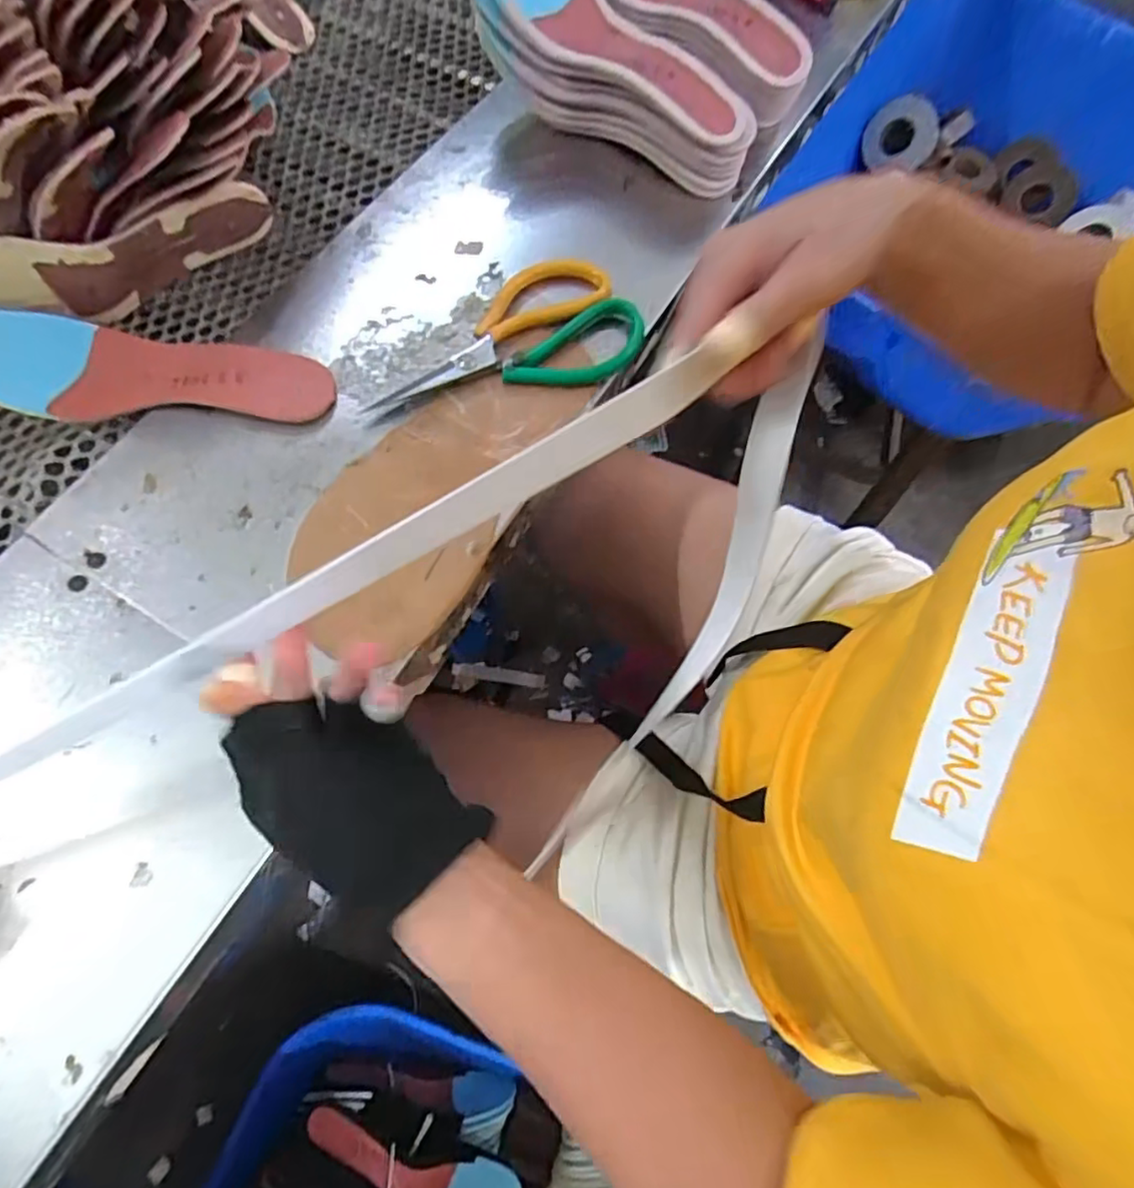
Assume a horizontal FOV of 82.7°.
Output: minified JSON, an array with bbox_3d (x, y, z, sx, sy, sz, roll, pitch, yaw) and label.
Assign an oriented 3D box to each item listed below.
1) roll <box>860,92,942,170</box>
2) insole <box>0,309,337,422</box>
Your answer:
[{"bbox_3d":[0.426,-0.583,0.821,0.093,0.082,0.011,0,32,1],"label":"roll"},{"bbox_3d":[-0.261,-0.147,0.404,0.218,0.038,0.076,-2,69,-3],"label":"insole"}]

